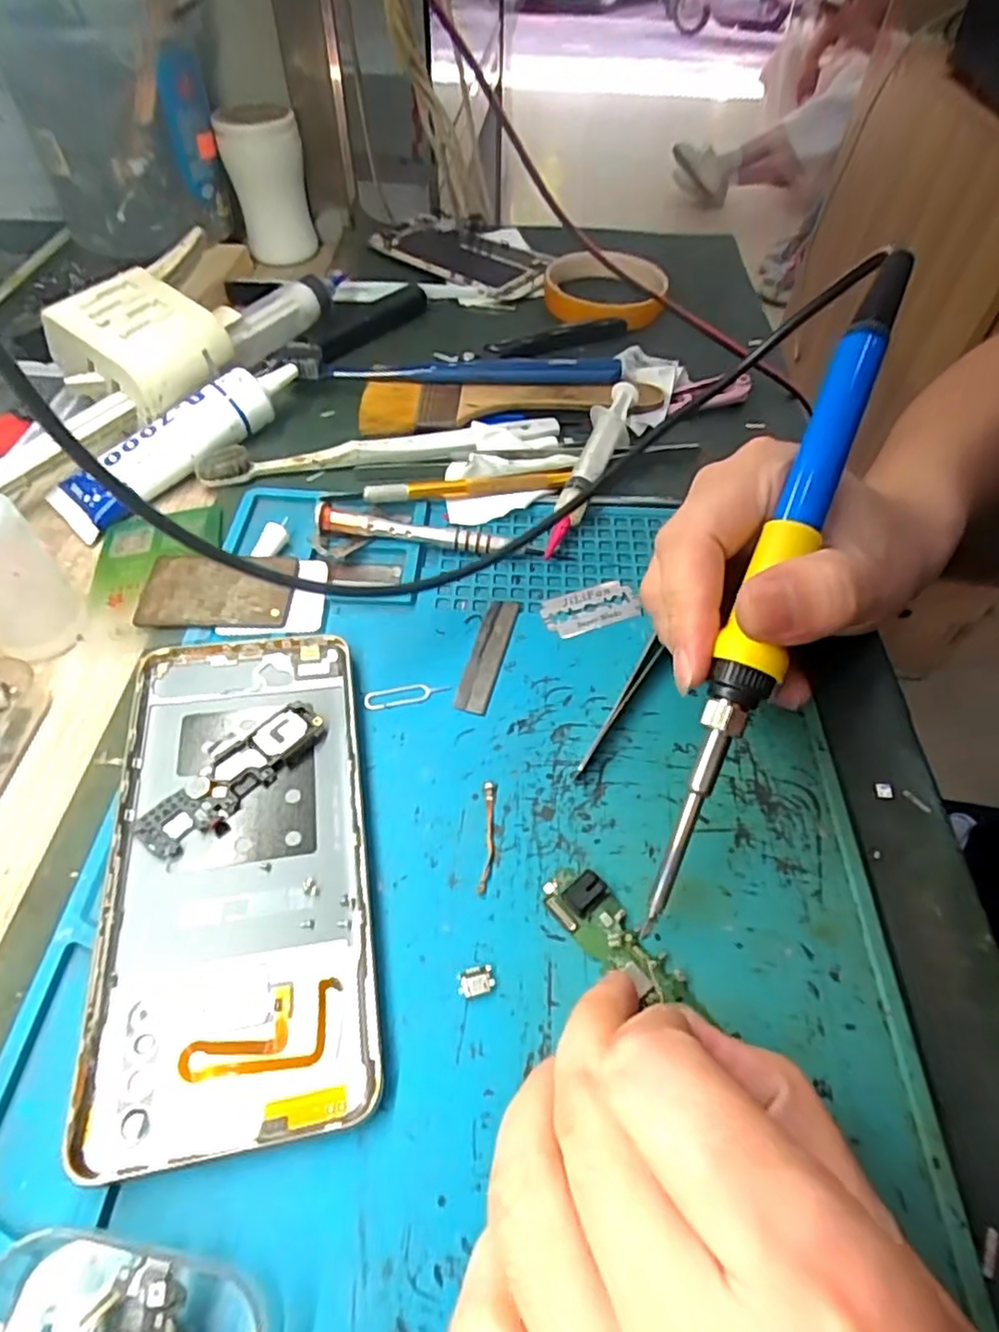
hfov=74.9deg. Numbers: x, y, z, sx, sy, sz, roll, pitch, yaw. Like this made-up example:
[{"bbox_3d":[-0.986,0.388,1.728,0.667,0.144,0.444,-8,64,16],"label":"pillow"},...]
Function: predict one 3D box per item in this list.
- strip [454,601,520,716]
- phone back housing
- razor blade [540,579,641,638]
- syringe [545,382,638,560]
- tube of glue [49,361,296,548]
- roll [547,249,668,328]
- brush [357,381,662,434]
[{"bbox_3d":[-0.005,-0.006,0.263,0.013,0.004,0.057,12,54,8],"label":"strip"},{"bbox_3d":[-0.082,0.056,0.208,0.074,0.015,0.160,-8,54,-7],"label":"phone back housing"},{"bbox_3d":[0.039,-0.026,0.278,0.041,0.004,0.024,-18,55,-14],"label":"razor blade"},{"bbox_3d":[0.046,-0.097,0.315,0.019,0.025,0.111,17,55,12],"label":"syringe"},{"bbox_3d":[-0.156,-0.115,0.323,0.130,0.029,0.040,-37,62,-25],"label":"tube of glue"},{"bbox_3d":[0.072,-0.259,0.442,0.079,0.017,0.098,2,53,0],"label":"roll"},{"bbox_3d":[0.006,-0.148,0.360,0.164,0.008,0.043,-7,53,-6],"label":"brush"}]

